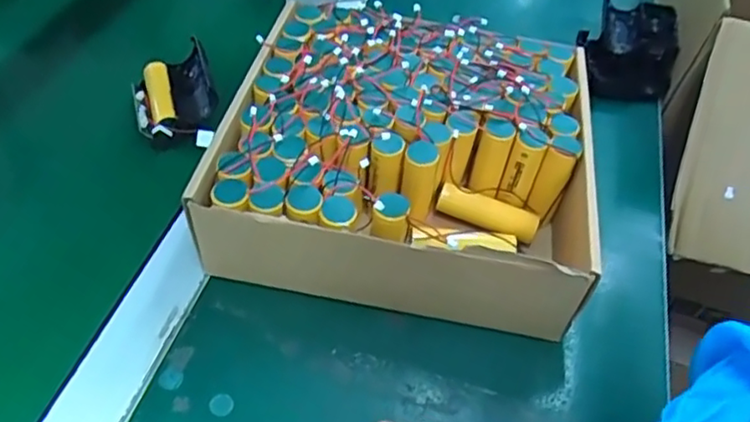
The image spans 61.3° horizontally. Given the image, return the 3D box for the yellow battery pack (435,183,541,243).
[{"bbox_3d":[0.079,0.002,0.444,0.070,0.021,0.022,18,50,10],"label":"yellow battery pack"}]

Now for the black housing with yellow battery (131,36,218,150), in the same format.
[{"bbox_3d":[-0.161,-0.096,0.502,0.059,0.034,0.095,-13,52,-16],"label":"black housing with yellow battery"}]

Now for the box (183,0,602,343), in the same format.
[{"bbox_3d":[0.030,-0.043,0.450,0.249,0.080,0.229,11,49,4],"label":"box"}]

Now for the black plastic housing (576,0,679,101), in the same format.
[{"bbox_3d":[0.234,-0.150,0.592,0.083,0.039,0.115,13,50,6],"label":"black plastic housing"}]

